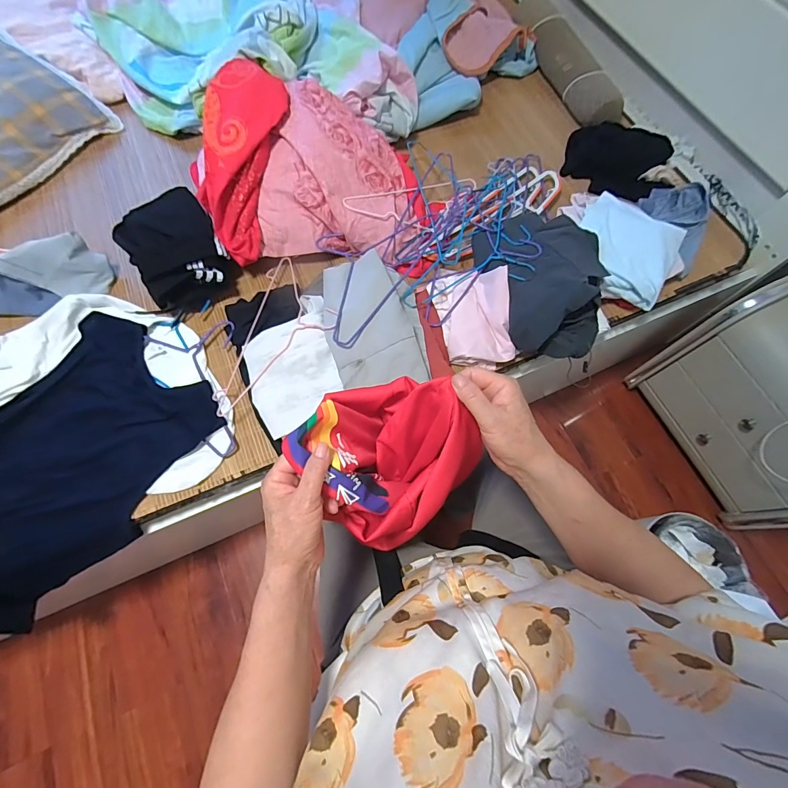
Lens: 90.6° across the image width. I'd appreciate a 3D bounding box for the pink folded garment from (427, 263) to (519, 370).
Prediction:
[{"bbox_3d":[0.157,-0.165,0.778,0.134,0.082,0.212,-13,70,-7],"label":"pink folded garment"}]

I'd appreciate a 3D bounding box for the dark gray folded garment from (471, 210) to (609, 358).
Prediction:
[{"bbox_3d":[0.310,-0.251,0.782,0.240,0.107,0.352,-15,70,-8],"label":"dark gray folded garment"}]

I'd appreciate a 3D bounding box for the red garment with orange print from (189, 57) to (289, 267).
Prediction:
[{"bbox_3d":[-0.315,-0.467,0.781,0.173,0.060,0.394,6,94,0],"label":"red garment with orange print"}]

